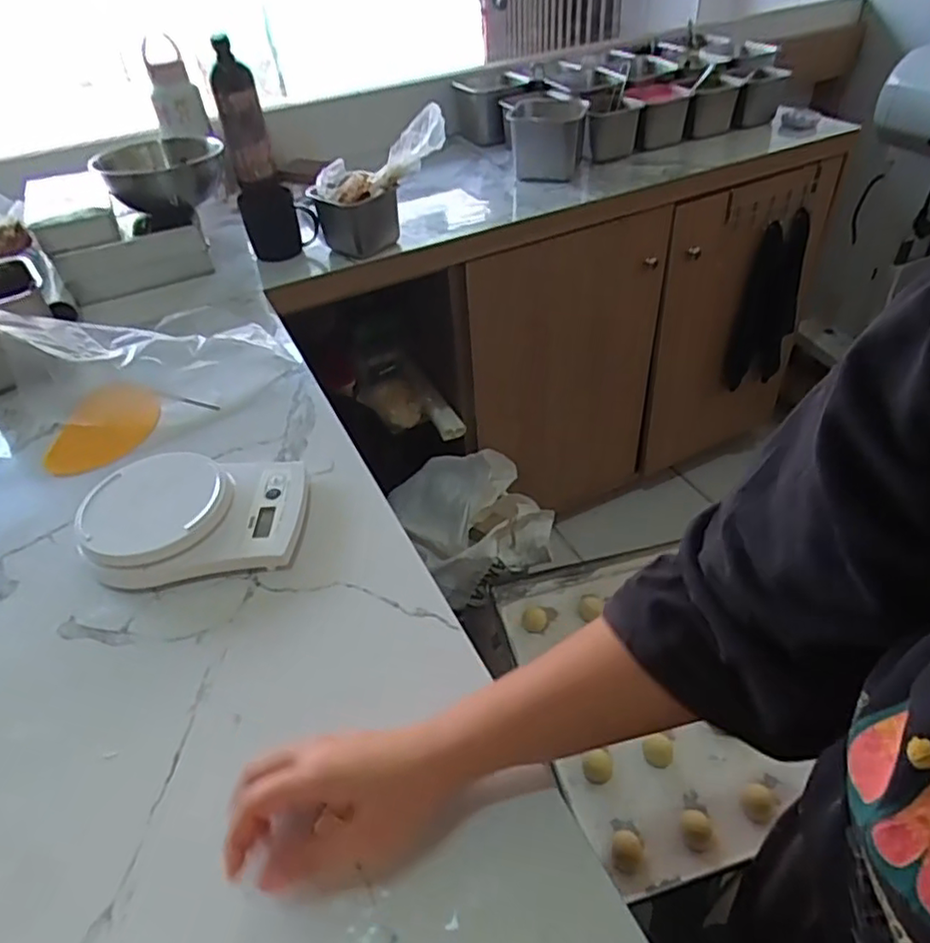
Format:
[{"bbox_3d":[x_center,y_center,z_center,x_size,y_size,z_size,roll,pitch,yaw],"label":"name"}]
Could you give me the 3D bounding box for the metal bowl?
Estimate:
[{"bbox_3d":[-0.458,-0.455,0.981,0.183,0.070,0.148,-16,43,-11],"label":"metal bowl"}]

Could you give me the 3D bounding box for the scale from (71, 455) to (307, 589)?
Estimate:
[{"bbox_3d":[-0.237,0.036,0.568,0.185,0.049,0.127,-7,42,-4],"label":"scale"}]

